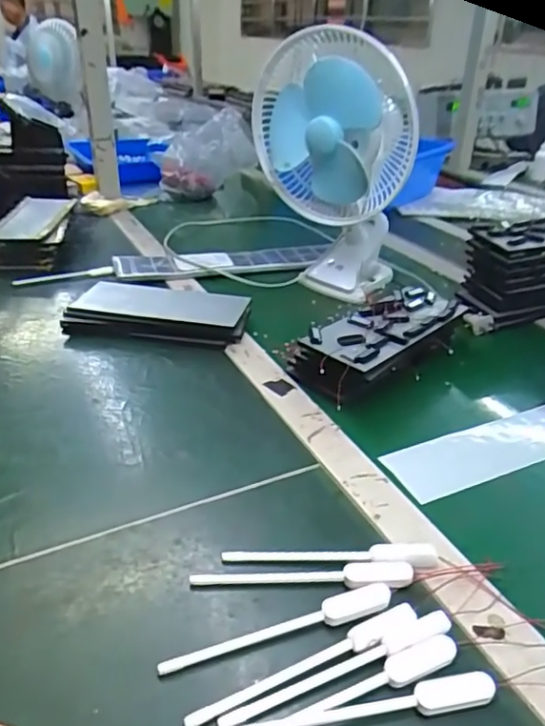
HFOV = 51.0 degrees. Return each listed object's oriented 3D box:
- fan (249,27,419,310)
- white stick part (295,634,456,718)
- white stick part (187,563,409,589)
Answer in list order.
[{"bbox_3d":[0.073,-0.246,0.744,0.190,0.311,0.139,2,31,1],"label":"fan"},{"bbox_3d":[0.039,0.179,0.309,0.145,0.006,0.017,-12,34,-20],"label":"white stick part"},{"bbox_3d":[0.020,0.140,0.379,0.145,0.009,0.018,2,31,0],"label":"white stick part"}]

